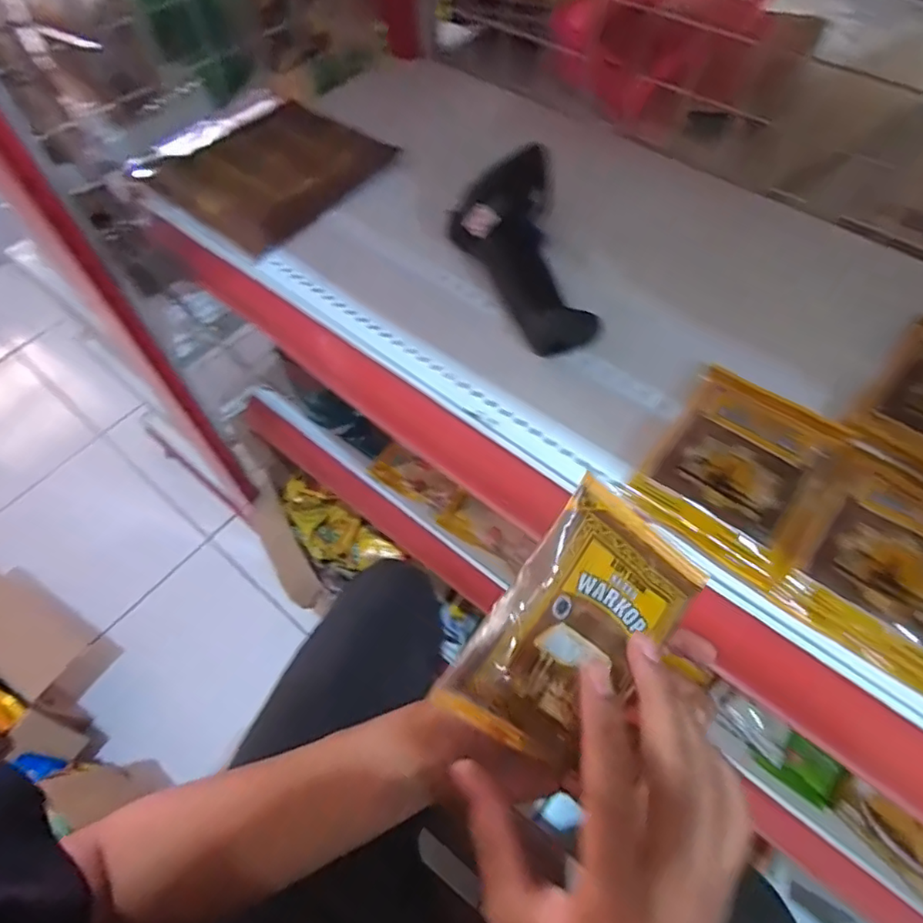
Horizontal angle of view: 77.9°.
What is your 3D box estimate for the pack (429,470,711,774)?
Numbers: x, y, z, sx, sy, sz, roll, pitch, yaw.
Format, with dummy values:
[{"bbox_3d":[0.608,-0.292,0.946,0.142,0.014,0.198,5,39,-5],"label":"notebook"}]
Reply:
[{"bbox_3d":[0.057,0.080,0.270,0.088,0.015,0.122,39,79,-19],"label":"pack"}]

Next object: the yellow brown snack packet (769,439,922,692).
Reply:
[{"bbox_3d":[0.241,0.051,0.317,0.086,0.022,0.118,32,66,19],"label":"yellow brown snack packet"}]

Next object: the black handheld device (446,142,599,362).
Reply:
[{"bbox_3d":[0.042,-0.153,0.424,0.076,0.061,0.151,-11,60,-4],"label":"black handheld device"}]

